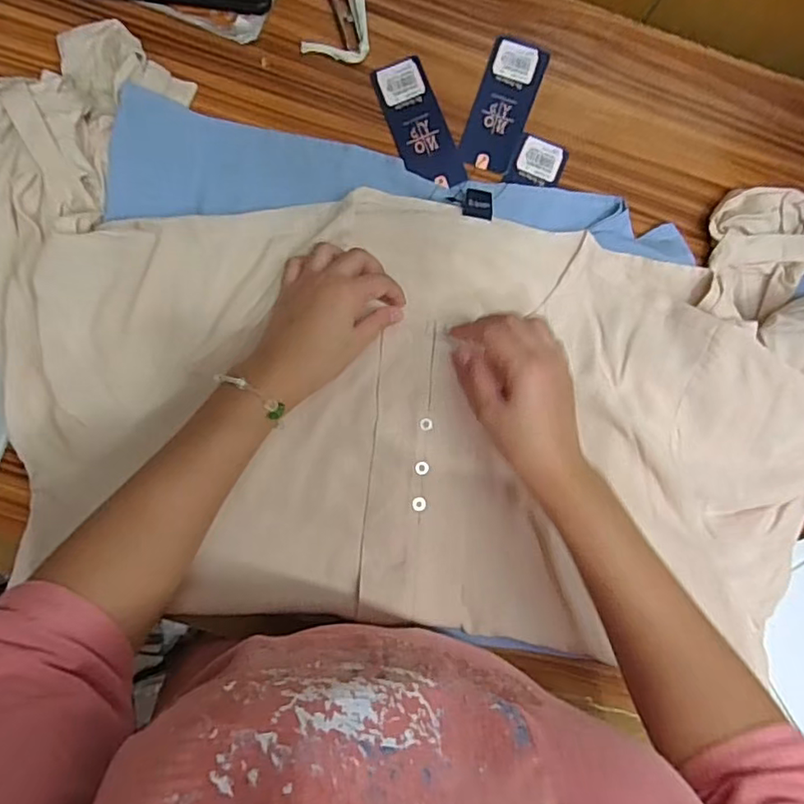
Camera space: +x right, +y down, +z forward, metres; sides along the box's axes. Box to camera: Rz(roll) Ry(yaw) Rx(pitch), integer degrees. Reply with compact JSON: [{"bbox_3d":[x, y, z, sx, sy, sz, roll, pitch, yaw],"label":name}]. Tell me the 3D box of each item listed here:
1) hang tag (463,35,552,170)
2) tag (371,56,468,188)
[{"bbox_3d":[0.089,-0.257,0.504,0.047,0.004,0.122,18,85,-4],"label":"hang tag"},{"bbox_3d":[0.015,-0.236,0.497,0.046,0.005,0.118,-21,88,-6],"label":"tag"}]

